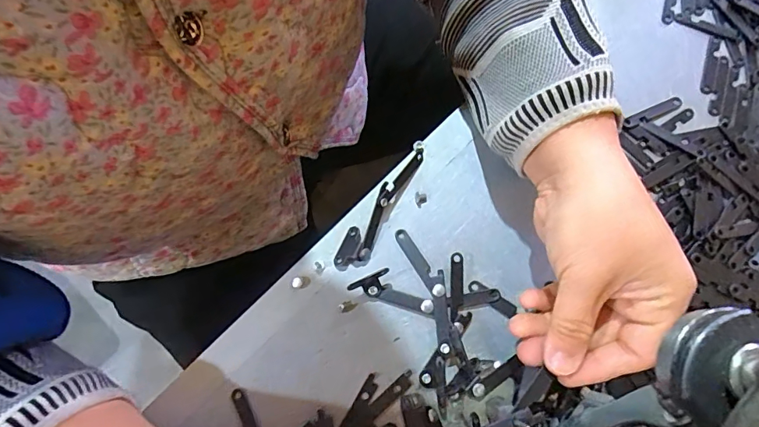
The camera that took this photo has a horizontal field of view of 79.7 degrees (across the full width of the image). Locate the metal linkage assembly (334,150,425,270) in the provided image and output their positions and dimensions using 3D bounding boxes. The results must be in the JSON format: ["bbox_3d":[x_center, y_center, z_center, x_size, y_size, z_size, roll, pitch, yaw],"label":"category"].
[{"bbox_3d":[0.001,-0.005,0.312,0.021,0.014,0.100,30,77,9],"label":"metal linkage assembly"}]

